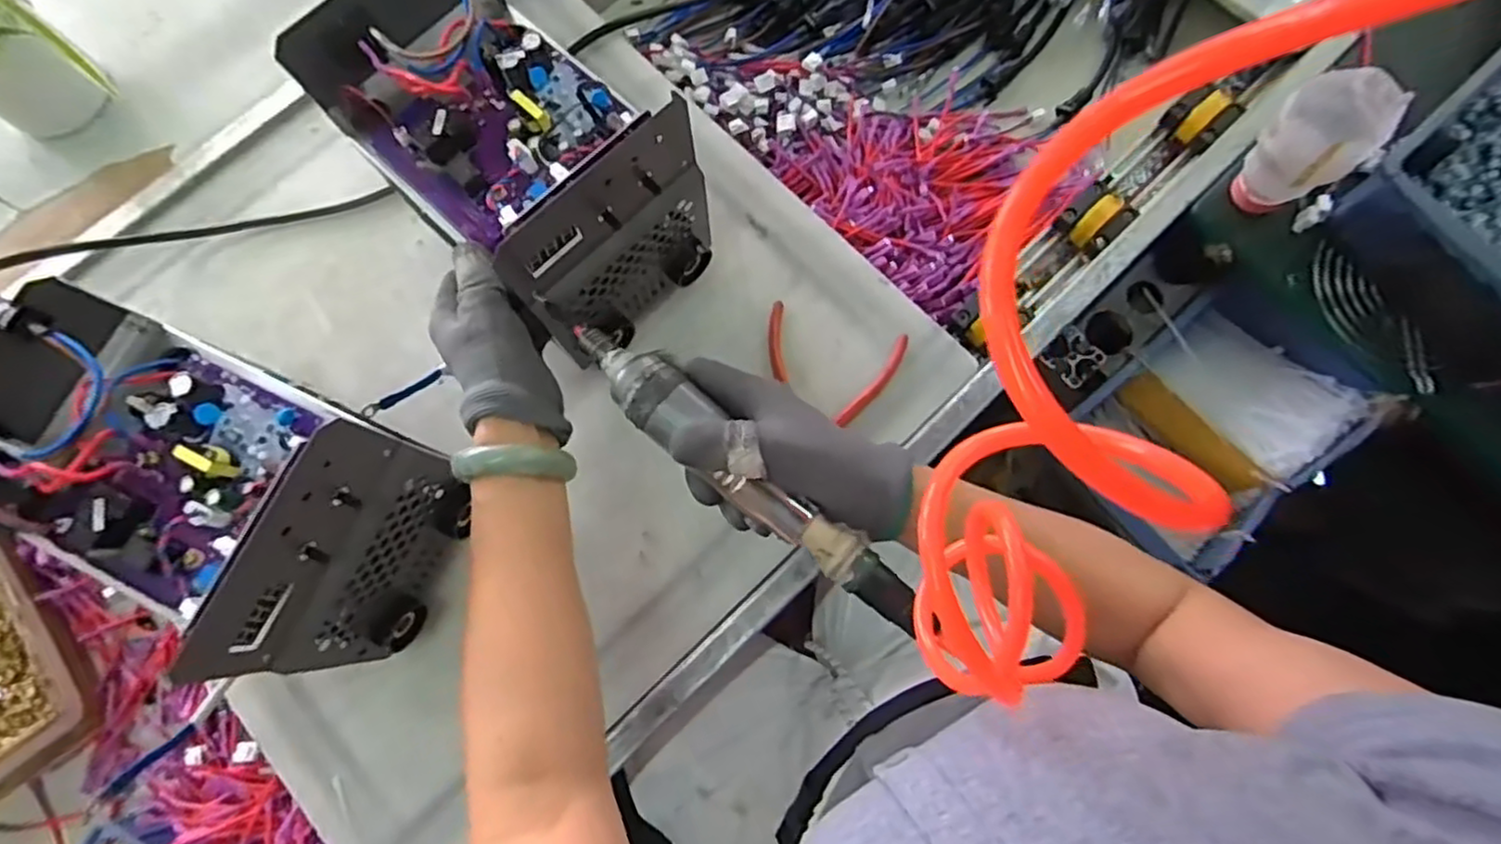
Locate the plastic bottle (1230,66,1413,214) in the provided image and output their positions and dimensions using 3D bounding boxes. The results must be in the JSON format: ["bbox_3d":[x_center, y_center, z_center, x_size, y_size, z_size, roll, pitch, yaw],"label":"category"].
[{"bbox_3d":[0.408,-0.203,0.517,0.070,0.105,0.065,-39,78,-7],"label":"plastic bottle"}]

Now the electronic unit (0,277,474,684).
[{"bbox_3d":[-0.331,0.046,0.454,0.227,0.184,0.147,24,78,7],"label":"electronic unit"}]

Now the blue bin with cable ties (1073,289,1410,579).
[{"bbox_3d":[0.386,0.003,0.588,0.208,0.098,0.158,-41,79,-8],"label":"blue bin with cable ties"}]

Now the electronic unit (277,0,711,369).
[{"bbox_3d":[-0.156,-0.183,0.484,0.224,0.158,0.145,42,81,11],"label":"electronic unit"}]

